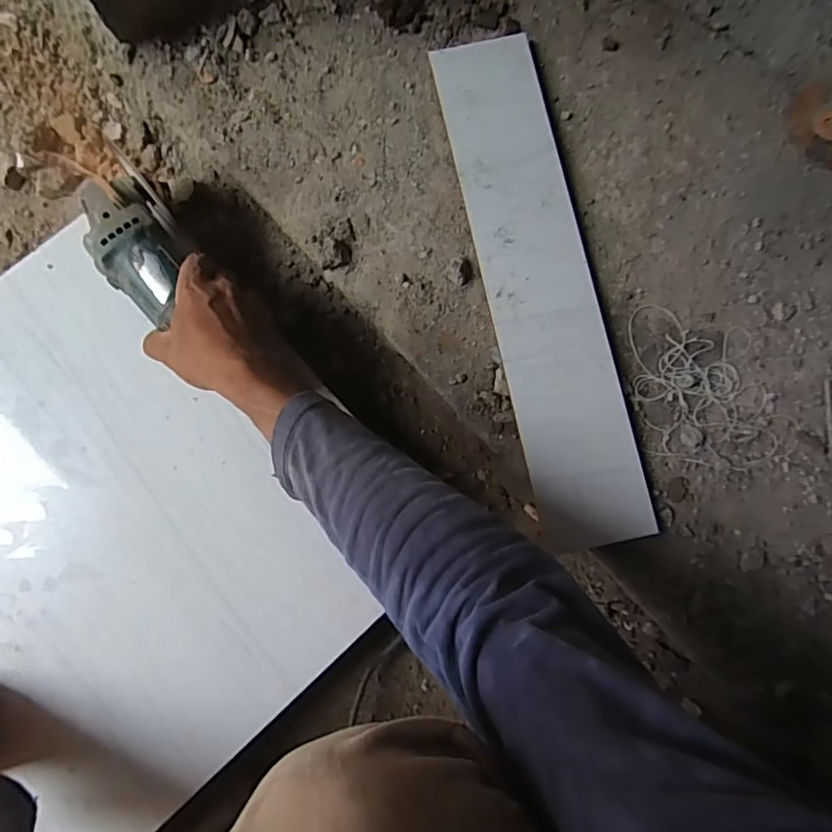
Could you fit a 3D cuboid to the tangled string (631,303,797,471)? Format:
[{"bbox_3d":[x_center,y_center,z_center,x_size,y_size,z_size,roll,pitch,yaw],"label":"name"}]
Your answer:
[{"bbox_3d":[0.270,-0.027,0.503,0.130,0.012,0.145,-7,84,1],"label":"tangled string"}]

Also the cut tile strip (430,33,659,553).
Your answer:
[{"bbox_3d":[0.114,-0.129,0.512,0.097,0.009,0.487,-11,82,-2],"label":"cut tile strip"}]

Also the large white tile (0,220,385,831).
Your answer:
[{"bbox_3d":[-0.340,0.133,0.519,0.410,0.009,0.492,-42,85,-7],"label":"large white tile"}]

